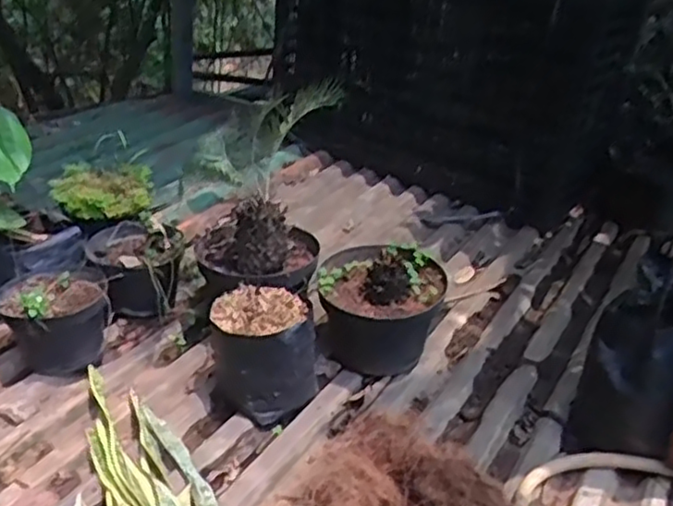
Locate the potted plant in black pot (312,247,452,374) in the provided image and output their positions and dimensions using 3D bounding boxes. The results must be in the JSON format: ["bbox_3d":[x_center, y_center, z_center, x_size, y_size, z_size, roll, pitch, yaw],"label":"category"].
[{"bbox_3d":[0.071,0.088,1.201,0.201,0.189,0.196,6,29,-3],"label":"potted plant in black pot"}]

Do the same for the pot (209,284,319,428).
[{"bbox_3d":[-0.112,0.156,1.087,0.155,0.155,0.154,6,29,-3],"label":"pot"}]

